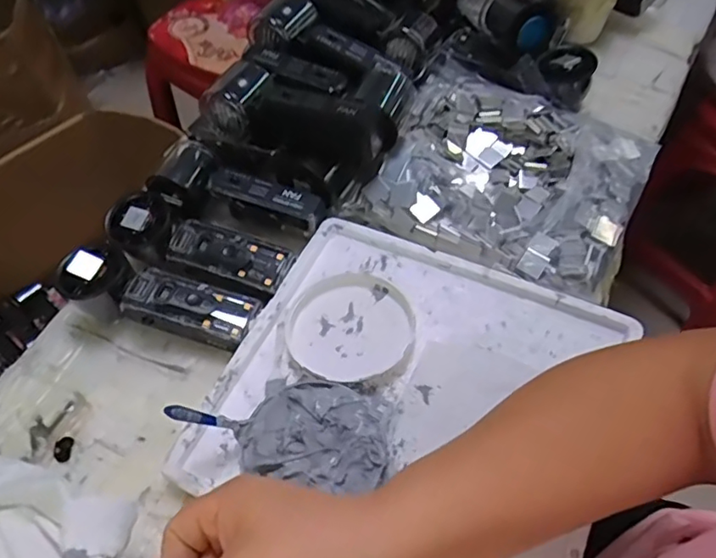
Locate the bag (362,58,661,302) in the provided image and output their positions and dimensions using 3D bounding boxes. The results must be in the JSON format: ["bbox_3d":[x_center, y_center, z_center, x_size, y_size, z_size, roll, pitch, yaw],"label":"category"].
[{"bbox_3d":[0.140,-0.101,0.524,0.222,0.045,0.206,21,58,16],"label":"bag"}]

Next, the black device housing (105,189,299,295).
[{"bbox_3d":[-0.138,-0.031,0.502,0.161,0.041,0.056,18,57,15],"label":"black device housing"}]

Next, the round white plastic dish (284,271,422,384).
[{"bbox_3d":[-0.005,0.038,0.459,0.100,0.012,0.094,-1,55,2],"label":"round white plastic dish"}]

